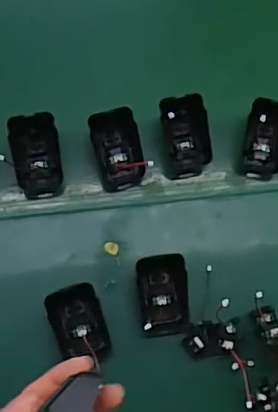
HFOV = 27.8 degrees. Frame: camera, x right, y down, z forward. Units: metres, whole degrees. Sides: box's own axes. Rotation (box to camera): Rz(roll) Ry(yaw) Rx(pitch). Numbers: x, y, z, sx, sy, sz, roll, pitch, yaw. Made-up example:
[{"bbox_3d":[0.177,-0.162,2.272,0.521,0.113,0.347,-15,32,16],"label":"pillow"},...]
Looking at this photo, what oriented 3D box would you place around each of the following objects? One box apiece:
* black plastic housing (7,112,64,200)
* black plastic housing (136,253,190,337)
[{"bbox_3d":[-0.096,-0.047,0.534,0.047,0.040,0.068,-13,74,-5],"label":"black plastic housing"},{"bbox_3d":[0.022,0.077,0.500,0.046,0.038,0.070,-7,73,-3],"label":"black plastic housing"}]

